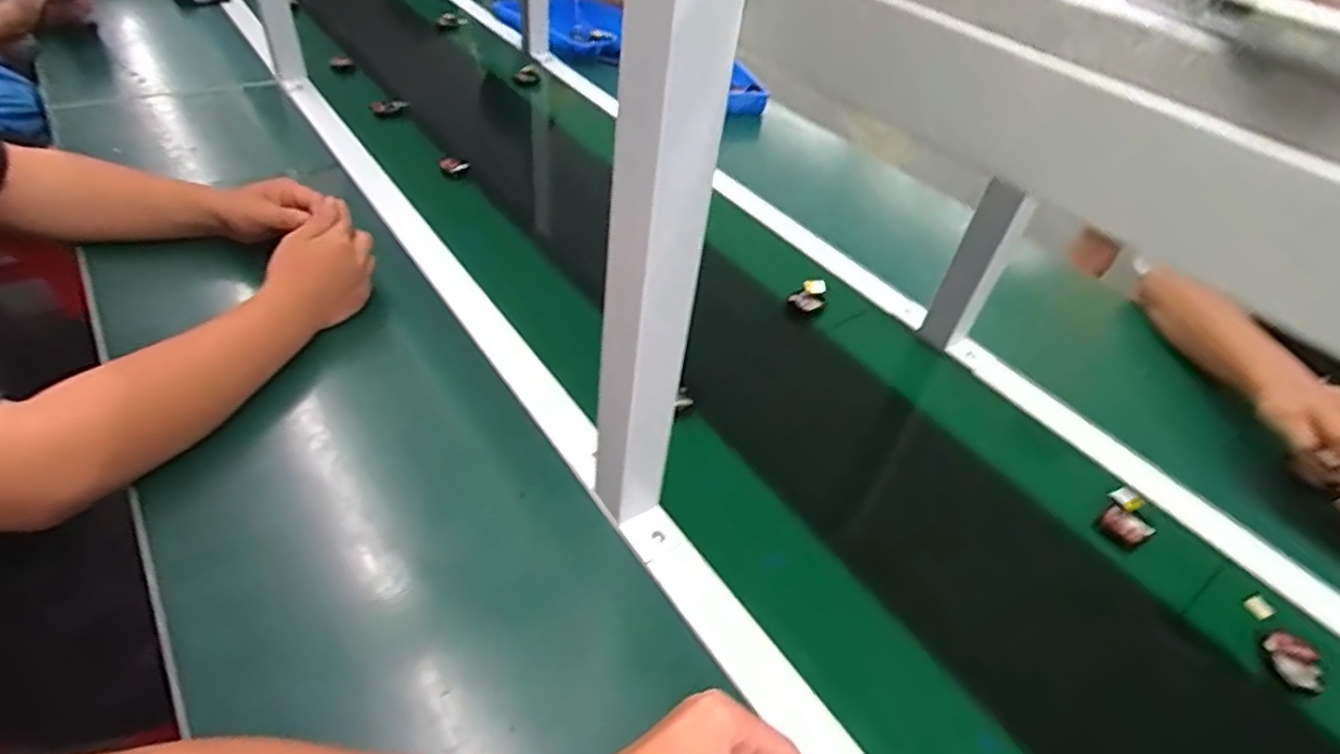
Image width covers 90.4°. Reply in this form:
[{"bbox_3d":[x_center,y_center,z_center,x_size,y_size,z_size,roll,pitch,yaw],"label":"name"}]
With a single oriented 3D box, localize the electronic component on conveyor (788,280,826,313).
[{"bbox_3d":[0.164,-0.098,0.796,0.038,0.017,0.043,16,42,5],"label":"electronic component on conveyor"}]

